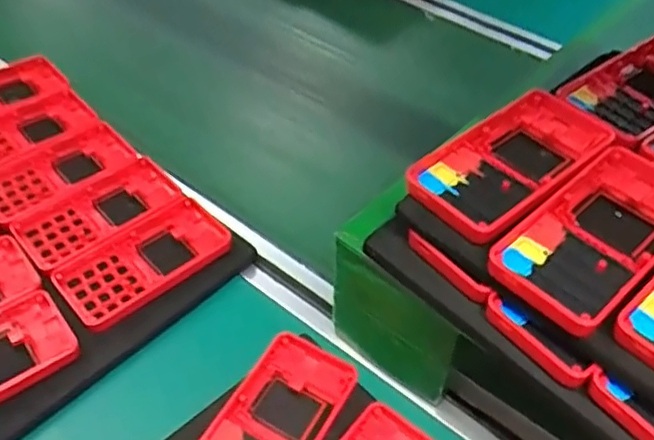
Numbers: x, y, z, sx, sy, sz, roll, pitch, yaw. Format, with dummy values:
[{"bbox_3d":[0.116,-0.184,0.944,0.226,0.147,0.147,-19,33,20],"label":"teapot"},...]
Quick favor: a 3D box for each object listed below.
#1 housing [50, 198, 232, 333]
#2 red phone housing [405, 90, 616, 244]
[{"bbox_3d":[-0.134,0.031,0.498,0.123,0.015,0.063,-32,55,-29],"label":"housing"},{"bbox_3d":[0.112,-0.037,0.393,0.136,0.017,0.065,-32,55,-30],"label":"red phone housing"}]

